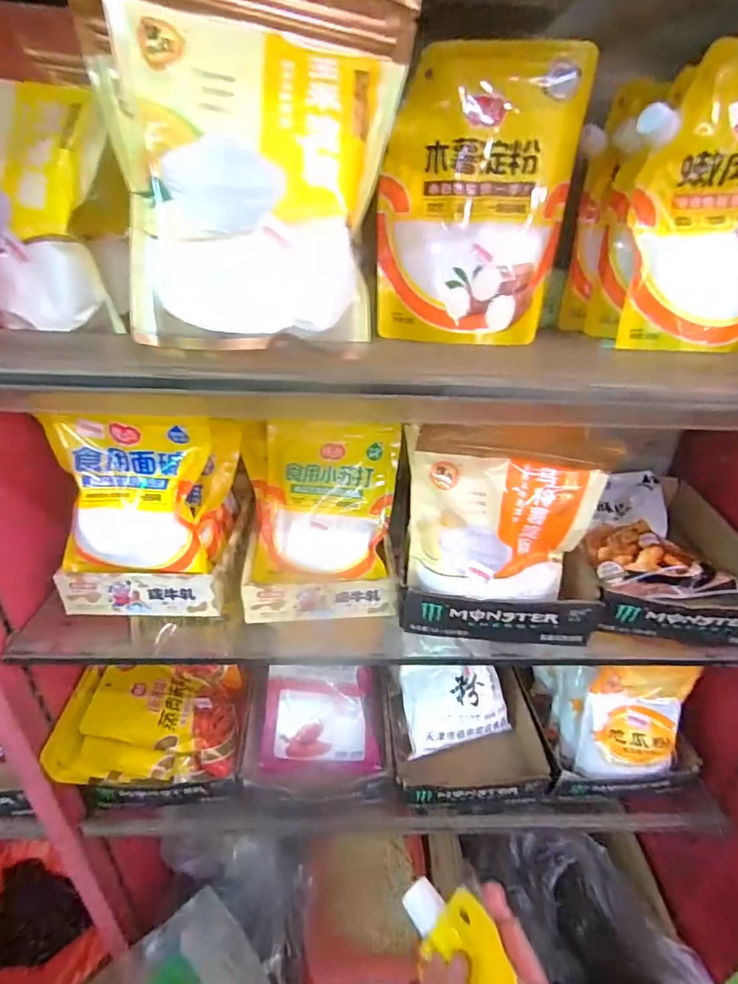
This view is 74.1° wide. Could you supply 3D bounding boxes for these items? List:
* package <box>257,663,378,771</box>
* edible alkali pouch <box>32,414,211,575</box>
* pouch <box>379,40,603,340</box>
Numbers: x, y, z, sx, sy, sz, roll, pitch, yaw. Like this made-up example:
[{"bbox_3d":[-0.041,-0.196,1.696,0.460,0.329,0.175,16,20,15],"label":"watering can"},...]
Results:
[{"bbox_3d":[-0.062,0.292,0.636,0.148,0.055,0.127,-1,71,4],"label":"package"},{"bbox_3d":[-0.206,0.012,0.435,0.130,0.159,0.036,2,30,-1],"label":"edible alkali pouch"},{"bbox_3d":[0.084,-0.227,0.388,0.140,0.194,0.056,10,30,12],"label":"pouch"}]

